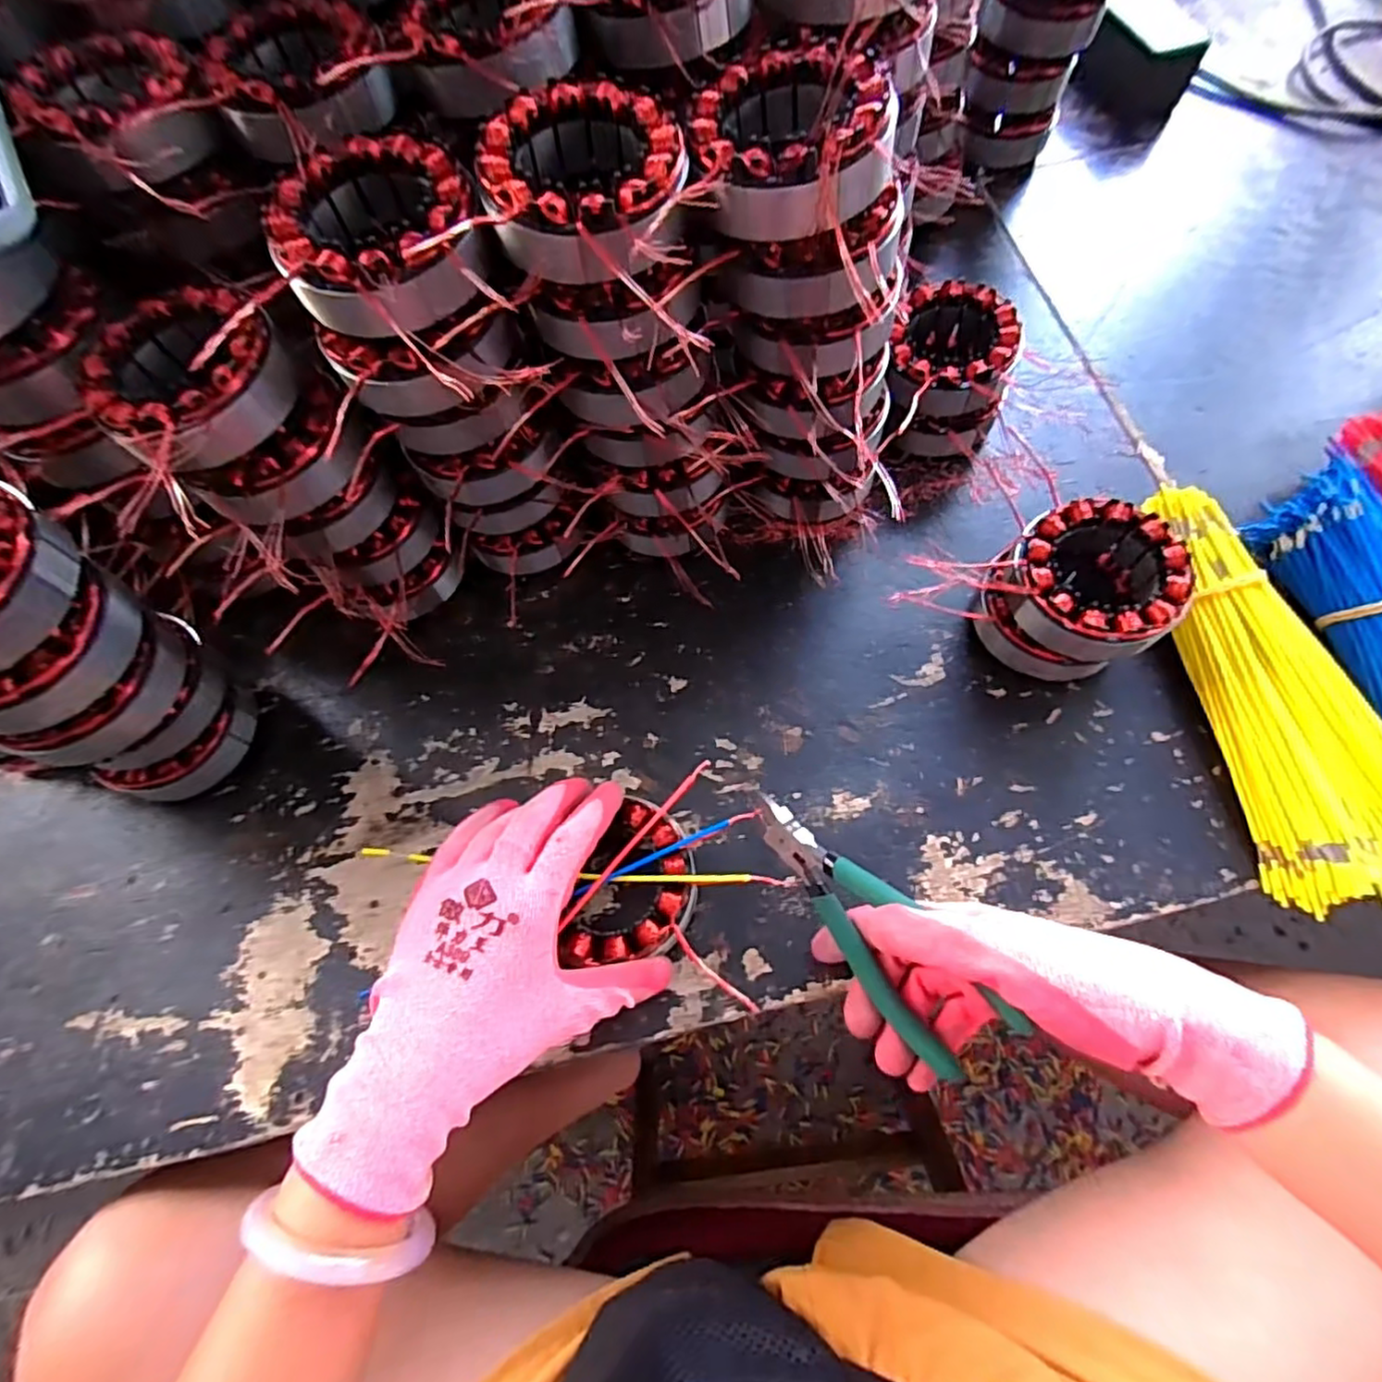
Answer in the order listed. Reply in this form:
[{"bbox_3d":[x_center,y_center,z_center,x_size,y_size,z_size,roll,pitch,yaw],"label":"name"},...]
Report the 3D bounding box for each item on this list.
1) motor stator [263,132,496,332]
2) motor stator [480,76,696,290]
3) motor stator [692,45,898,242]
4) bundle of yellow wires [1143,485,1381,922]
[{"bbox_3d":[-0.132,-0.189,0.288,0.085,0.042,0.094,-28,70,-8],"label":"motor stator"},{"bbox_3d":[-0.045,-0.212,0.282,0.085,0.032,0.100,-1,69,3],"label":"motor stator"},{"bbox_3d":[0.042,-0.234,0.282,0.078,0.031,0.093,0,69,3],"label":"motor stator"},{"bbox_3d":[0.337,0.003,0.379,0.087,0.041,0.264,-8,71,-1],"label":"bundle of yellow wires"}]

